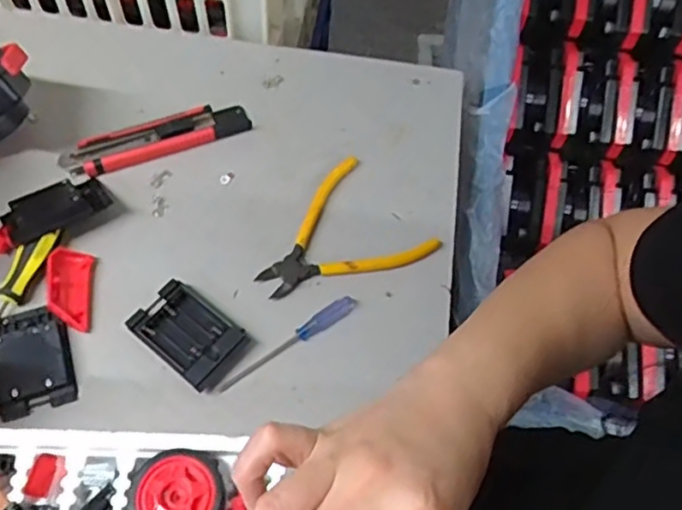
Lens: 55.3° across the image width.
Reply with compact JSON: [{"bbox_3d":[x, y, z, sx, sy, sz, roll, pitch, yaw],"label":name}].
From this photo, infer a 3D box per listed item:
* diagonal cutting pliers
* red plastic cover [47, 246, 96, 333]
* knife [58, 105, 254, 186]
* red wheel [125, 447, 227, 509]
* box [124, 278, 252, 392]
[{"bbox_3d":[-0.006,-0.012,0.547,0.139,0.014,0.112,-32,67,-20],"label":"diagonal cutting pliers"},{"bbox_3d":[-0.211,0.025,0.508,0.030,0.016,0.067,-4,61,-7],"label":"red plastic cover"},{"bbox_3d":[-0.162,-0.105,0.584,0.167,0.020,0.036,-22,64,-16],"label":"knife"},{"bbox_3d":[-0.103,0.151,0.409,0.064,0.027,0.056,29,62,12],"label":"red wheel"},{"bbox_3d":[-0.115,0.058,0.496,0.081,0.015,0.057,36,64,15],"label":"box"}]

